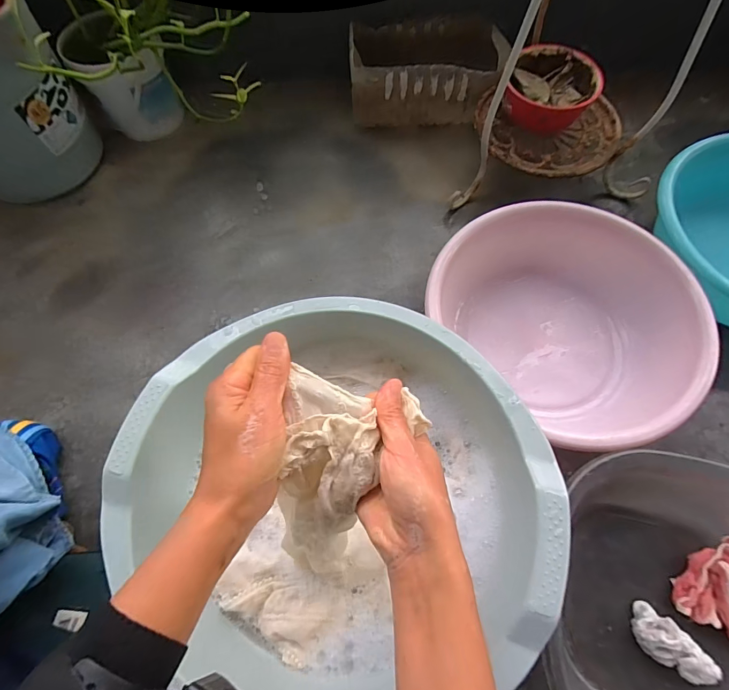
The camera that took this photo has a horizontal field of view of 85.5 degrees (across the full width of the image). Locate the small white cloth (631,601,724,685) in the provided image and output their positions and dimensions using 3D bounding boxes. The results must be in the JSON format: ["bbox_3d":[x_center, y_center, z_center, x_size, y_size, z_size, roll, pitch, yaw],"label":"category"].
[{"bbox_3d":[0.325,0.320,0.418,0.080,0.042,0.041,36,73,16],"label":"small white cloth"}]

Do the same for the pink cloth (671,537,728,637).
[{"bbox_3d":[0.397,0.265,0.437,0.078,0.037,0.101,27,71,14],"label":"pink cloth"}]

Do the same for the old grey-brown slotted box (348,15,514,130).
[{"bbox_3d":[0.105,-0.490,0.726,0.245,0.121,0.143,2,67,4],"label":"old grey-brown slotted box"}]

